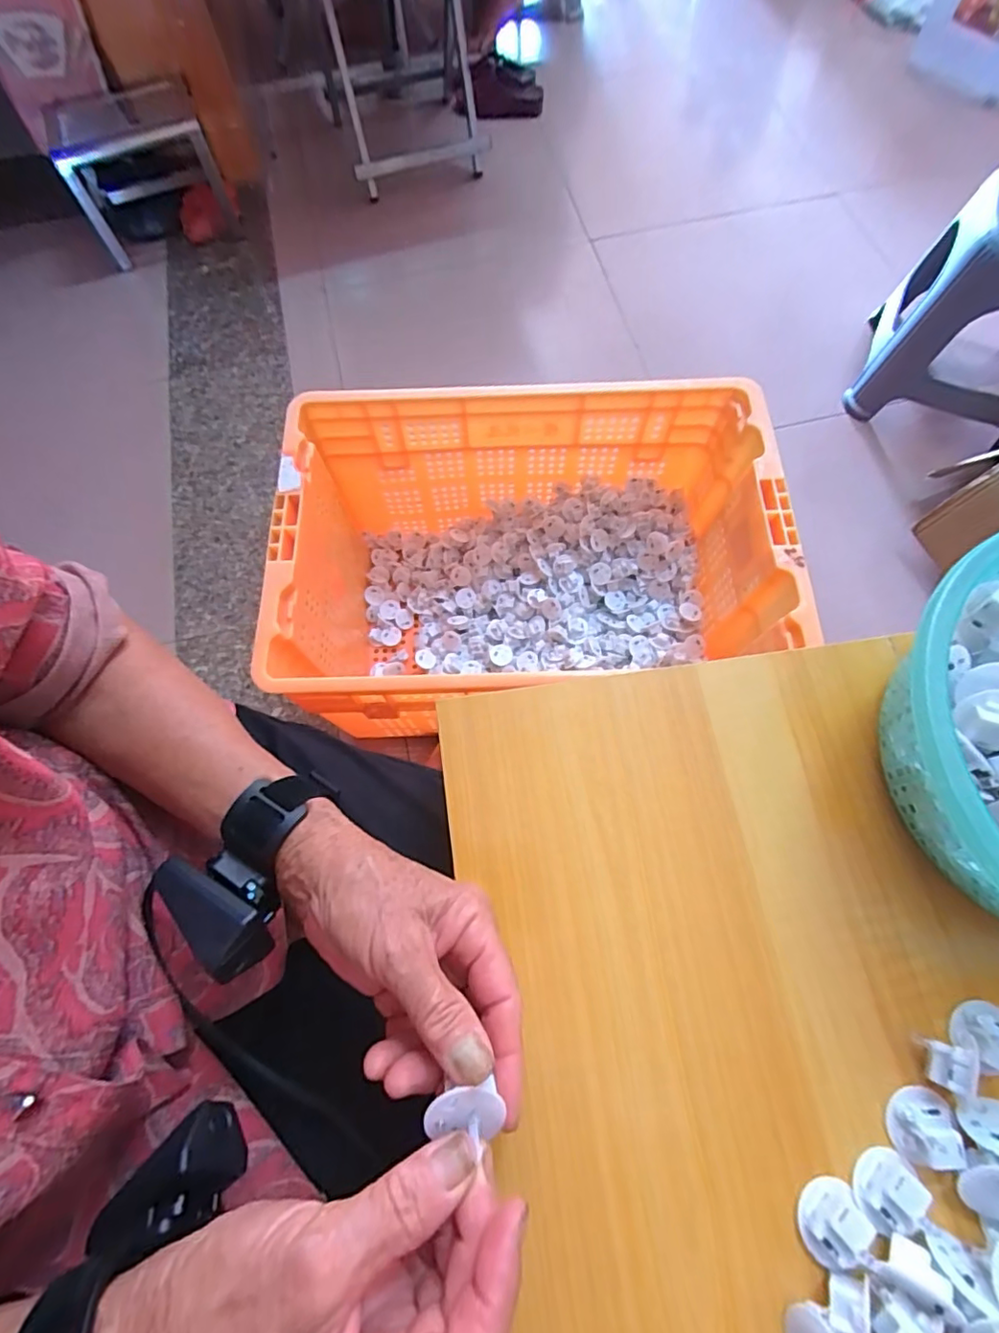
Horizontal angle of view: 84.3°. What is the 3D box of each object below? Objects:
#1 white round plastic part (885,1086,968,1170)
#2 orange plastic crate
[{"bbox_3d":[0.204,0.221,0.264,0.027,0.016,0.029,0,70,1],"label":"white round plastic part"},{"bbox_3d":[0.035,-0.119,0.760,0.576,0.298,0.385,-2,70,0],"label":"orange plastic crate"}]

